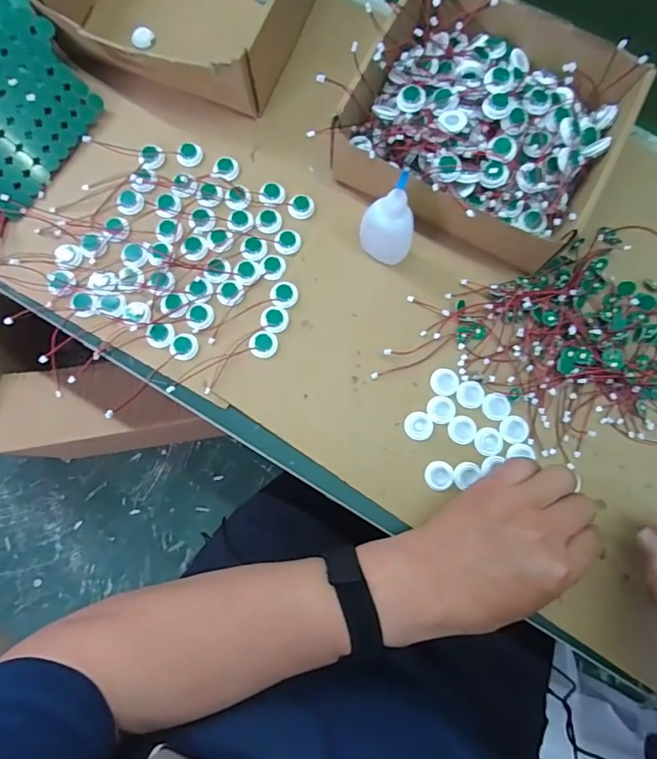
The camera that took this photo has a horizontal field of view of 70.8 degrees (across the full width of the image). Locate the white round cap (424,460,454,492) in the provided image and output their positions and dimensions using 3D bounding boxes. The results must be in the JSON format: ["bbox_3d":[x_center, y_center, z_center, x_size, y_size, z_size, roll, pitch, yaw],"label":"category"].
[{"bbox_3d":[0.089,0.078,0.372,0.022,0.004,0.023,0,80,-1],"label":"white round cap"}]

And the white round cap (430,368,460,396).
[{"bbox_3d":[0.097,0.002,0.387,0.022,0.004,0.023,0,80,-1],"label":"white round cap"}]

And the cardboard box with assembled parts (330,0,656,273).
[{"bbox_3d":[0.129,-0.217,0.394,0.211,0.064,0.204,29,81,4],"label":"cardboard box with assembled parts"}]

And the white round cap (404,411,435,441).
[{"bbox_3d":[0.074,0.038,0.380,0.023,0.004,0.023,0,80,-1],"label":"white round cap"}]

